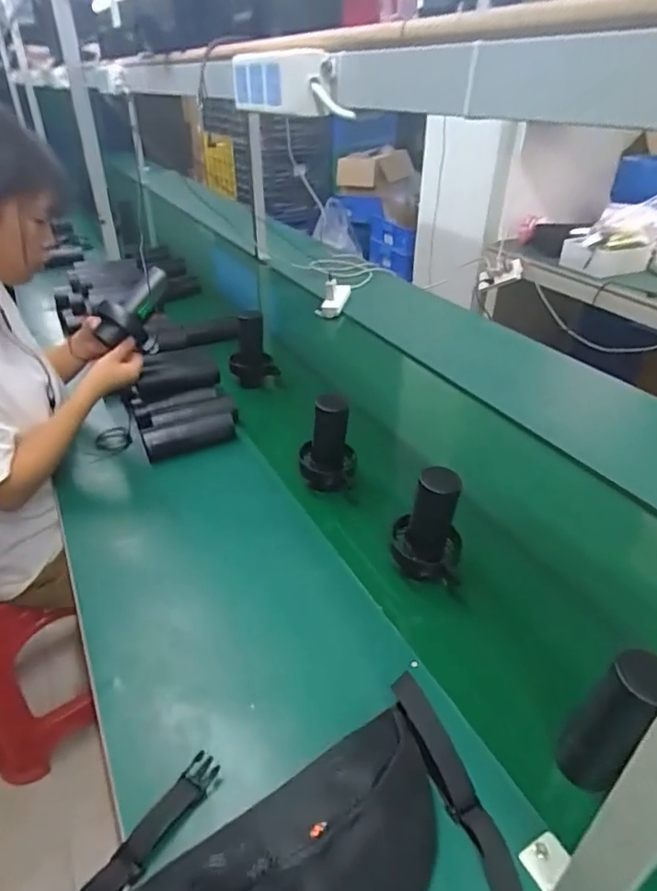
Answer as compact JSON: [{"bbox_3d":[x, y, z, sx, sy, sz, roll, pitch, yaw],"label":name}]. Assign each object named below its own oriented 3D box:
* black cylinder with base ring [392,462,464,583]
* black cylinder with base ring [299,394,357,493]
[{"bbox_3d":[0.135,0.112,0.725,0.097,0.161,0.082,8,32,12],"label":"black cylinder with base ring"},{"bbox_3d":[0.000,0.002,0.881,0.091,0.178,0.084,0,32,0],"label":"black cylinder with base ring"}]

